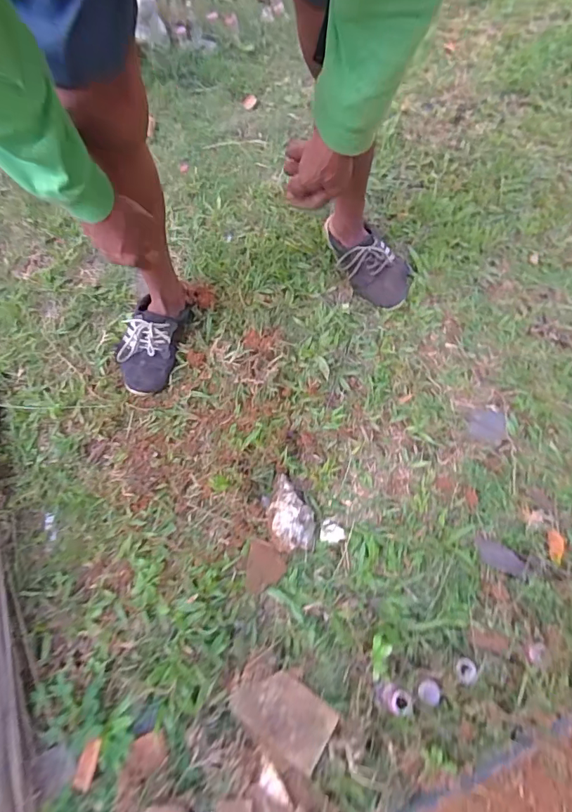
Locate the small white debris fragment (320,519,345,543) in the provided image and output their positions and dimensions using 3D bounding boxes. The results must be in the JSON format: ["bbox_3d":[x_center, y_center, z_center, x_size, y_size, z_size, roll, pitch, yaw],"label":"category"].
[{"bbox_3d":[0.081,0.220,0.749,0.041,0.008,0.035,9,76,3],"label":"small white debris fragment"}]

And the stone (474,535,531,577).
[{"bbox_3d":[0.354,0.251,0.709,0.088,0.014,0.038,31,72,38],"label":"stone"}]

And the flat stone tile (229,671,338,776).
[{"bbox_3d":[-0.004,0.427,0.598,0.132,0.015,0.082,29,58,18],"label":"flat stone tile"}]

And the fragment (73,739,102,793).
[{"bbox_3d":[-0.261,0.470,0.563,0.024,0.010,0.052,9,76,3],"label":"fragment"}]

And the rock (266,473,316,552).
[{"bbox_3d":[0.007,0.182,0.744,0.081,0.036,0.132,-7,69,-3],"label":"rock"}]

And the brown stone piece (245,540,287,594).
[{"bbox_3d":[-0.034,0.270,0.715,0.064,0.011,0.078,15,67,-11],"label":"brown stone piece"}]

